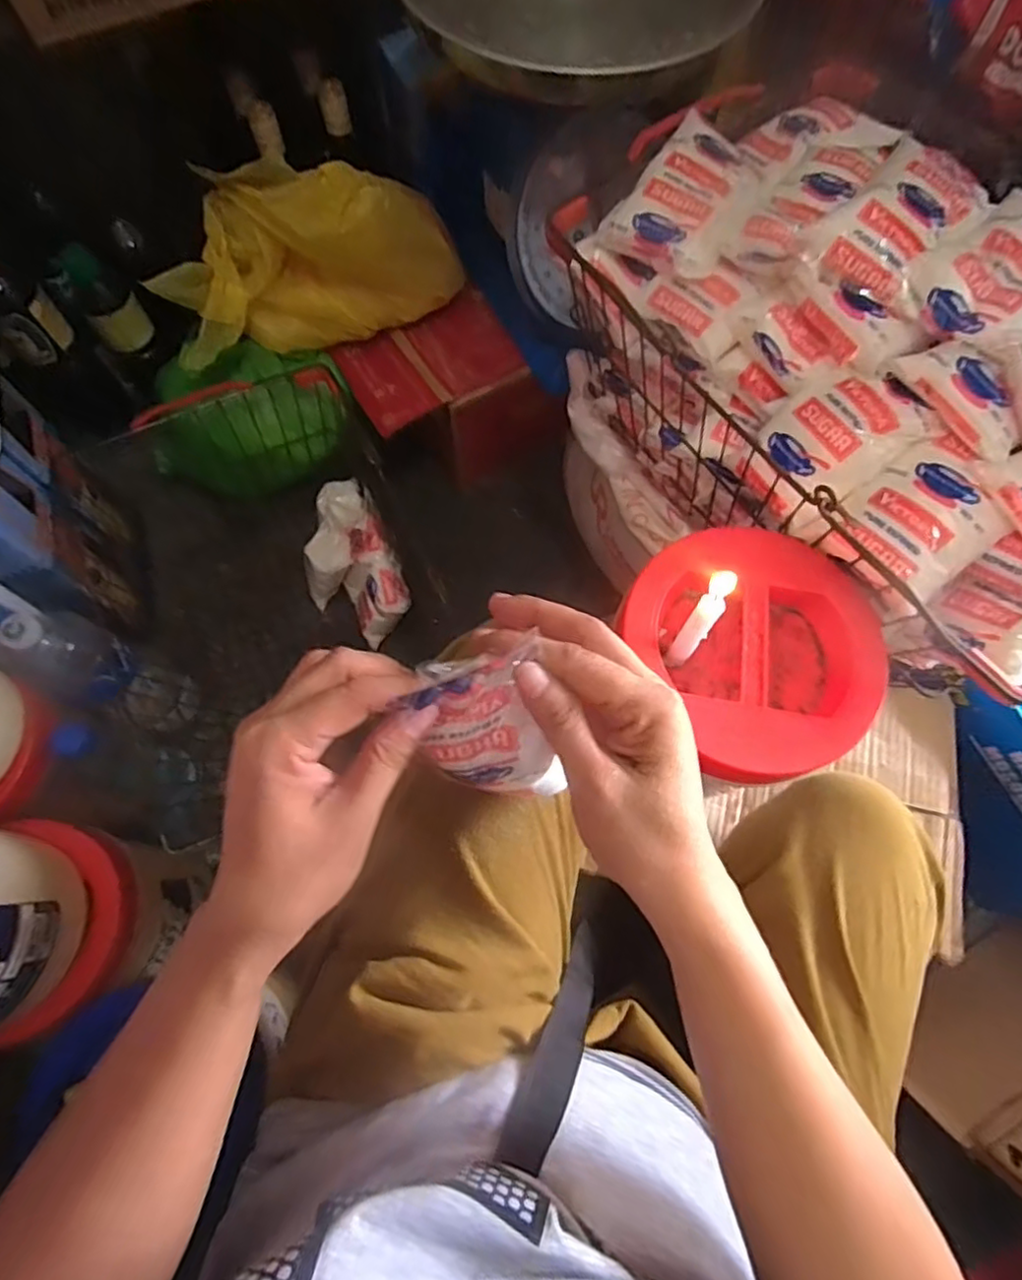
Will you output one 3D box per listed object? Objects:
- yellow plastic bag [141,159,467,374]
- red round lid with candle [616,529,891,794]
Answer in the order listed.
[{"bbox_3d":[-0.223,-0.420,0.720,0.317,0.179,0.129,-19,71,-8],"label":"yellow plastic bag"},{"bbox_3d":[0.157,-0.006,0.383,0.140,0.094,0.154,-28,73,-11],"label":"red round lid with candle"}]

